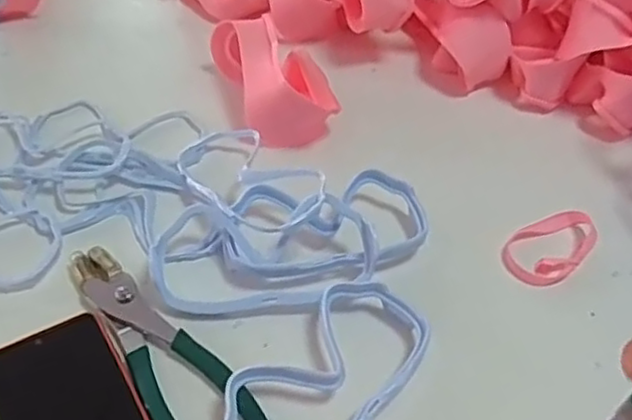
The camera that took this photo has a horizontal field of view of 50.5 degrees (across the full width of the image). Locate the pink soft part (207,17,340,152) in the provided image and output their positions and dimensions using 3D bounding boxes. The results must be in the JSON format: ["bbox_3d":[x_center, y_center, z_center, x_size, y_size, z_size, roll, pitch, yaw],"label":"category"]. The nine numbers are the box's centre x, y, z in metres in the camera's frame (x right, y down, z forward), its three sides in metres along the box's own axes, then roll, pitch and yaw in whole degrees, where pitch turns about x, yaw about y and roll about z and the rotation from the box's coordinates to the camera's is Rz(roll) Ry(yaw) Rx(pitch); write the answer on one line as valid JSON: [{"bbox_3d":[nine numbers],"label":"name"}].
[{"bbox_3d":[-0.035,-0.118,0.586,0.080,0.060,0.134,-13,51,-18],"label":"pink soft part"}]

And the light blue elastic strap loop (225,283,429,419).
[{"bbox_3d":[0.007,0.103,0.411,0.077,0.023,0.147,35,53,23],"label":"light blue elastic strap loop"}]

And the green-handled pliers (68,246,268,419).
[{"bbox_3d":[-0.098,0.094,0.419,0.054,0.011,0.198,-32,58,-30],"label":"green-handled pliers"}]

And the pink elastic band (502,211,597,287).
[{"bbox_3d":[0.180,0.027,0.515,0.048,0.011,0.081,38,54,25],"label":"pink elastic band"}]

